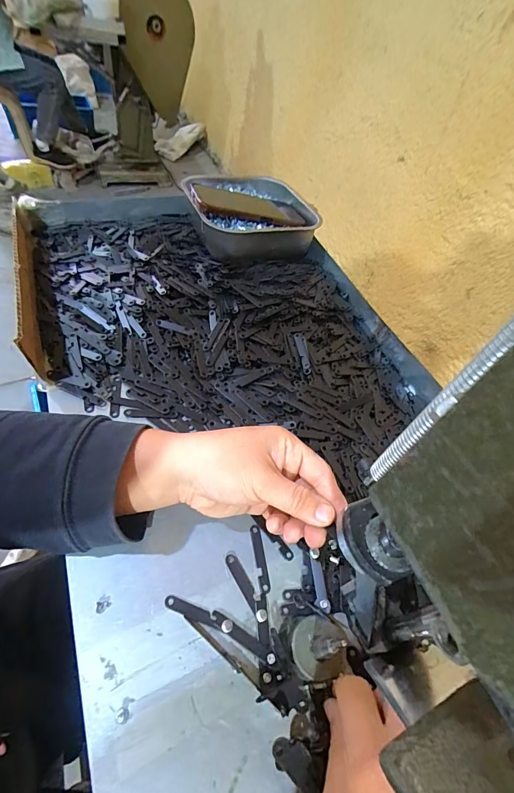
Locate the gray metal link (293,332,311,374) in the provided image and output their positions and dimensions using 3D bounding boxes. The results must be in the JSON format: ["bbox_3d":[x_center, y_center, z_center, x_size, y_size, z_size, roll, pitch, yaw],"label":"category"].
[{"bbox_3d":[0.054,-0.053,0.426,0.012,0.004,0.060,-4,55,-8],"label":"gray metal link"}]

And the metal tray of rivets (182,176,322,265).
[{"bbox_3d":[-0.007,-0.278,0.540,0.174,0.049,0.177,-18,59,-17],"label":"metal tray of rivets"}]

